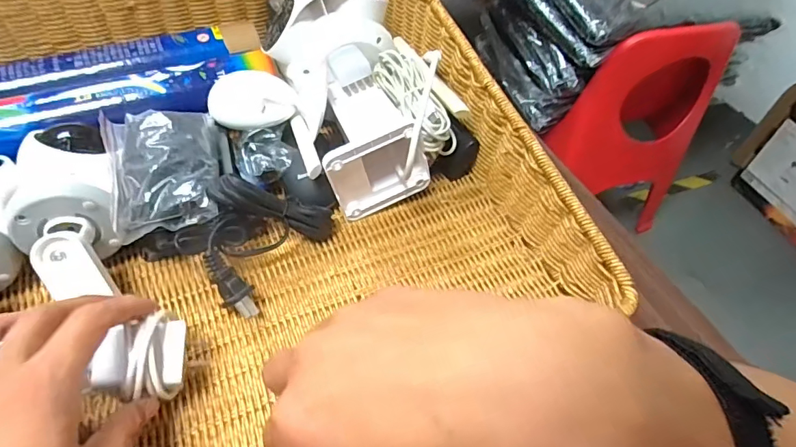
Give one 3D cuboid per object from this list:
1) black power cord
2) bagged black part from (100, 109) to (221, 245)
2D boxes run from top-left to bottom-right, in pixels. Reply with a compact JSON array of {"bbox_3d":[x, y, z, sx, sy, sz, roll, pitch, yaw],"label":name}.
[{"bbox_3d":[-0.090,0.014,0.340,0.086,0.065,0.084,-4,49,-6],"label":"black power cord"},{"bbox_3d":[-0.181,-0.048,0.366,0.078,0.028,0.121,-16,51,-16],"label":"bagged black part"}]

